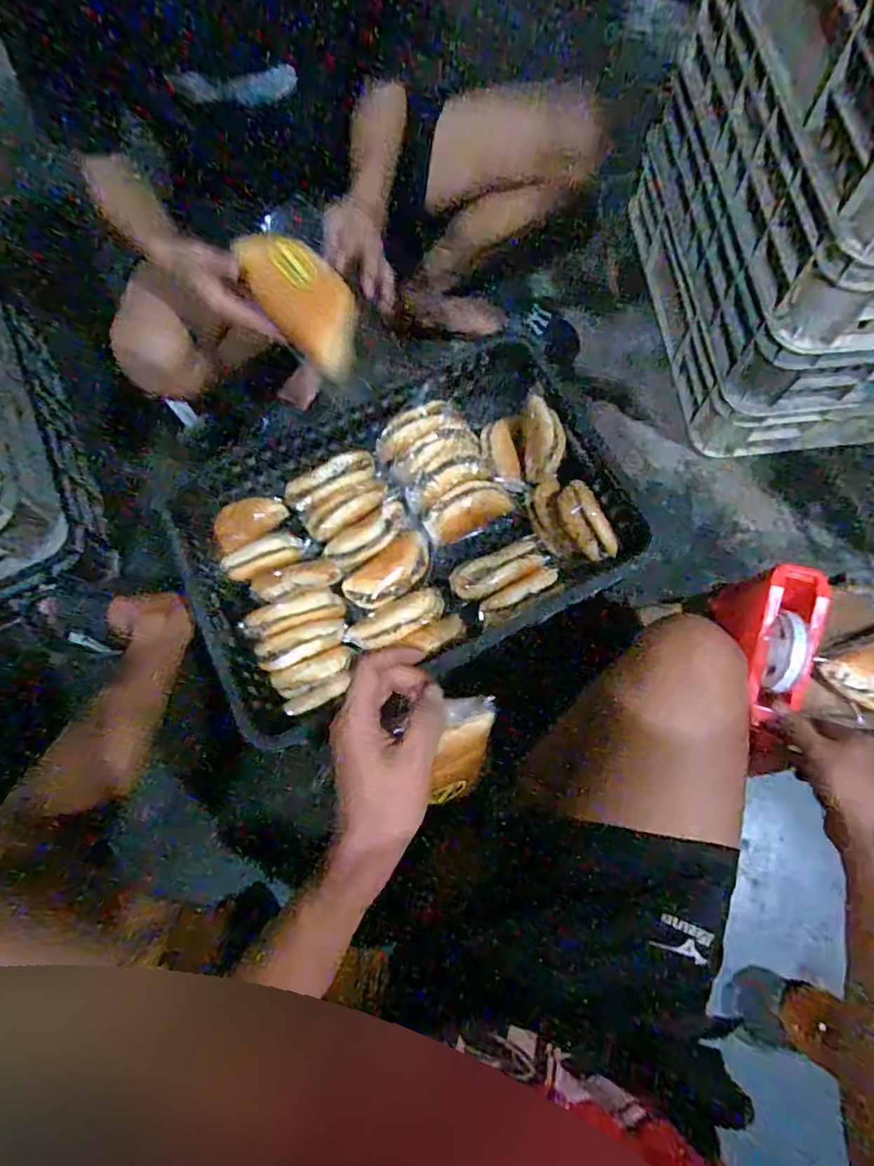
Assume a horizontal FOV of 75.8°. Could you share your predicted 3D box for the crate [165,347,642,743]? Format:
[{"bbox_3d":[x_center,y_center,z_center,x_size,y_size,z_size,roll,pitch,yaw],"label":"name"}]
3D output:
[{"bbox_3d":[-0.064,-0.089,0.845,0.640,0.102,0.446,-29,73,-7],"label":"crate"}]

